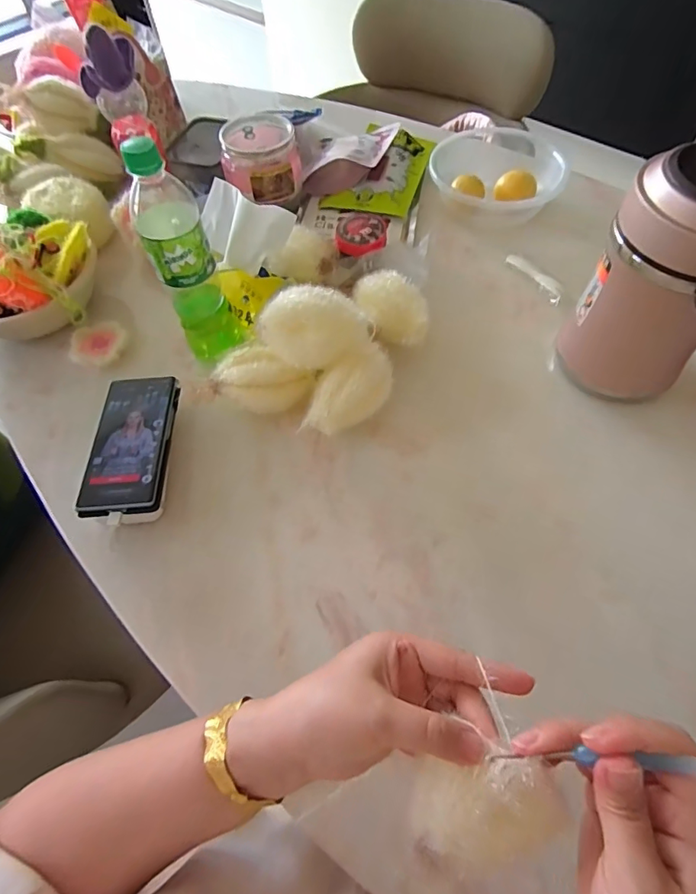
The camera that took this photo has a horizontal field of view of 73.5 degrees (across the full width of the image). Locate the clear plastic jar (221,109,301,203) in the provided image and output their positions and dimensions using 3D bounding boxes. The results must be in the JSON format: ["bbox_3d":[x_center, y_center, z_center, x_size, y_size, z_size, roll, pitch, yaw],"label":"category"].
[{"bbox_3d":[-0.124,-0.412,0.658,0.104,0.074,0.111,-13,60,-5],"label":"clear plastic jar"}]

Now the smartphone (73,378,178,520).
[{"bbox_3d":[-0.222,-0.009,0.479,0.078,0.017,0.164,-3,56,1],"label":"smartphone"}]

